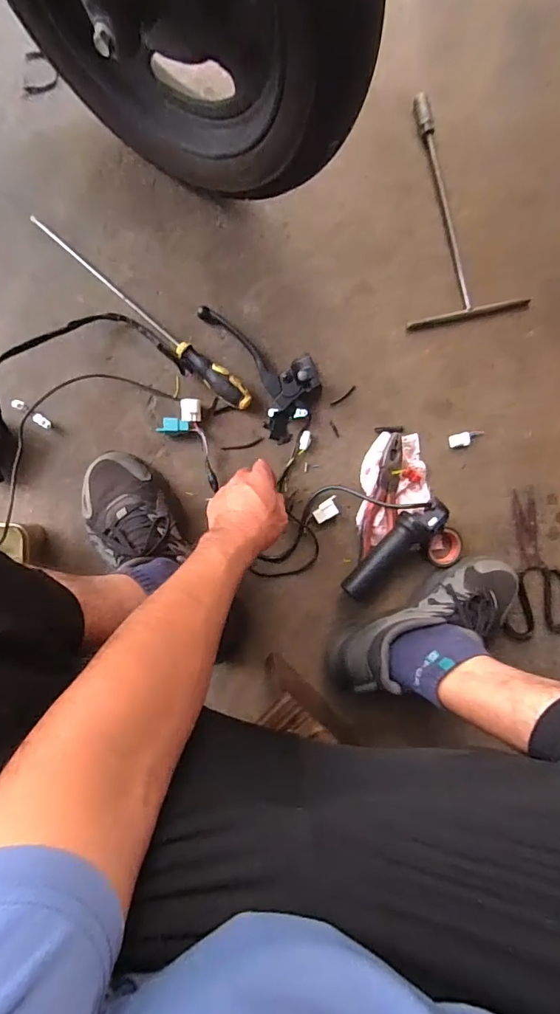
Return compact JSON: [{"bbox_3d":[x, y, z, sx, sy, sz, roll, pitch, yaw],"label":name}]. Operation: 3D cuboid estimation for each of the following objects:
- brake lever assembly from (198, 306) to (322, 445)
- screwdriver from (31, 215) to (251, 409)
[{"bbox_3d":[-0.008,-0.193,0.572,0.104,0.052,0.197,-31,94,-8],"label":"brake lever assembly"},{"bbox_3d":[-0.170,-0.237,0.552,0.336,0.026,0.029,40,83,-6],"label":"screwdriver"}]

